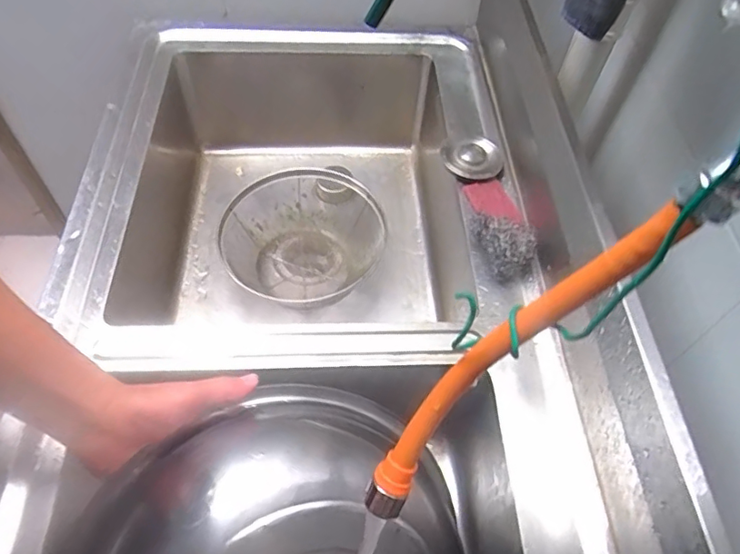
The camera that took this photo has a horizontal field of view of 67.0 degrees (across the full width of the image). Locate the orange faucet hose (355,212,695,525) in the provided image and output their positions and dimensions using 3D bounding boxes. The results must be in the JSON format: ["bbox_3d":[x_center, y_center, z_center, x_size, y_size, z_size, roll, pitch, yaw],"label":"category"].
[{"bbox_3d":[0.060,0.048,0.275,0.022,0.223,0.036,0,46,-47],"label":"orange faucet hose"}]

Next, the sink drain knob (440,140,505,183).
[{"bbox_3d":[0.138,-0.161,0.747,0.081,0.017,0.074,1,55,-2],"label":"sink drain knob"}]

